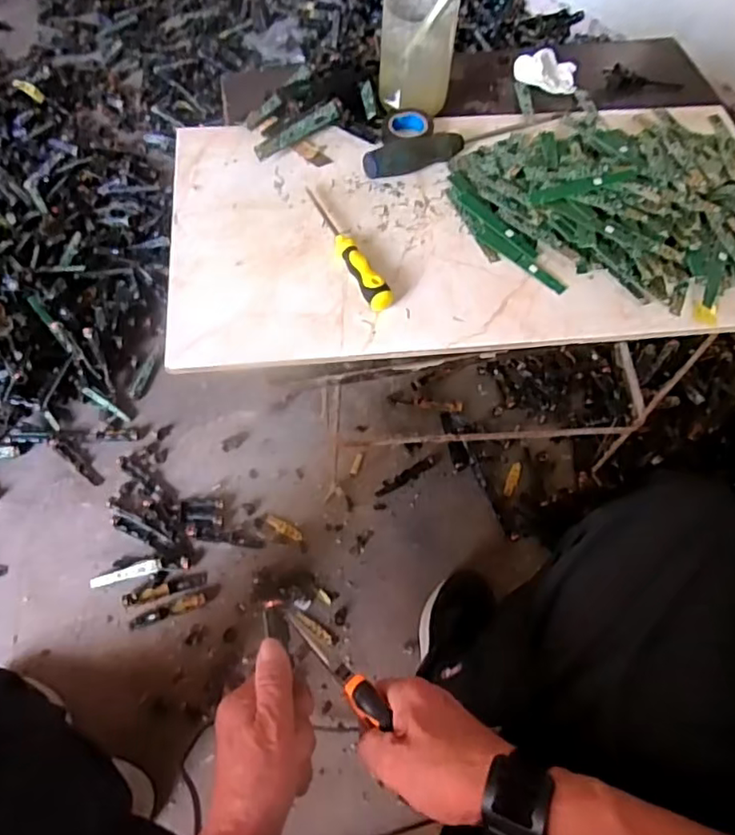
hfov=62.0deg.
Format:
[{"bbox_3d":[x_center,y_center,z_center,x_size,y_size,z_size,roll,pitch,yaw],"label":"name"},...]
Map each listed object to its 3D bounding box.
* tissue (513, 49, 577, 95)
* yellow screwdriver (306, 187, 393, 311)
[{"bbox_3d":[0.204,-0.395,0.695,0.071,0.023,0.050,19,61,8],"label":"tissue"},{"bbox_3d":[-0.018,-0.153,0.545,0.019,0.020,0.155,-20,63,-15],"label":"yellow screwdriver"}]

